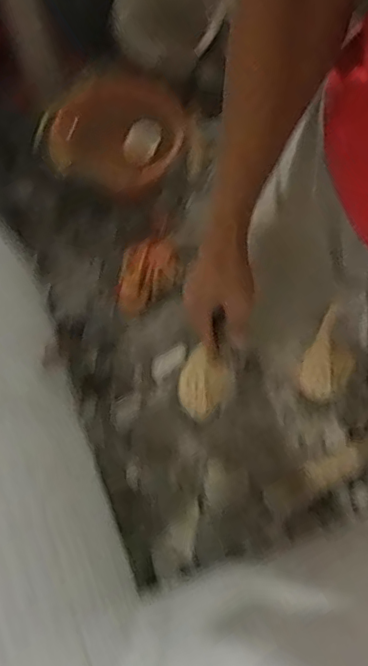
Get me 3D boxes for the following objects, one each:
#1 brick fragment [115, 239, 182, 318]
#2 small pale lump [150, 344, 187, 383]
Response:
[{"bbox_3d":[-0.102,-0.143,1.383,0.131,0.093,0.199,36,82,7],"label":"brick fragment"},{"bbox_3d":[-0.039,0.068,1.367,0.048,0.020,0.107,43,83,8],"label":"small pale lump"}]

